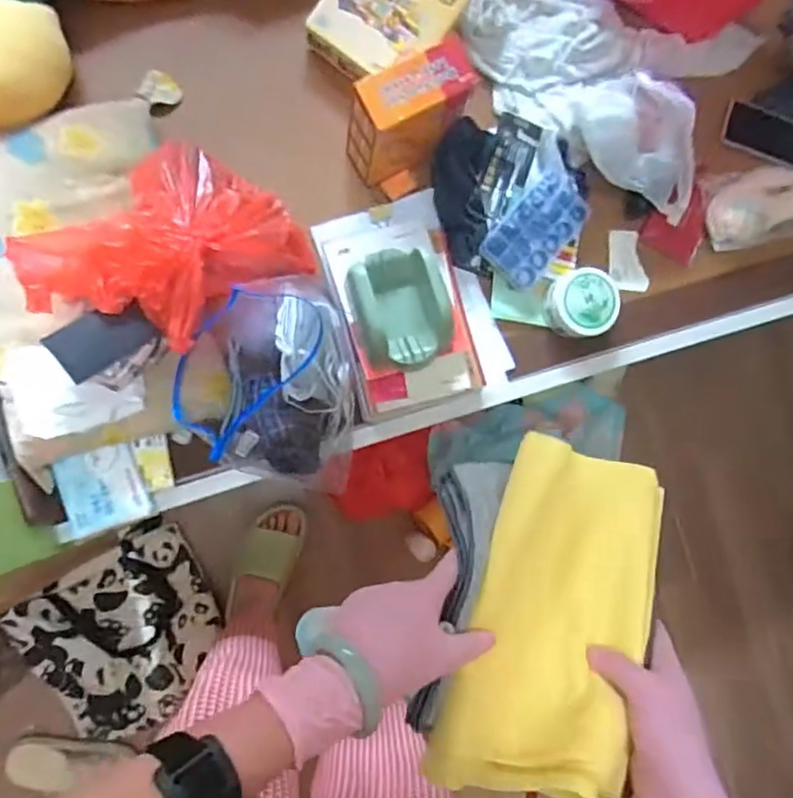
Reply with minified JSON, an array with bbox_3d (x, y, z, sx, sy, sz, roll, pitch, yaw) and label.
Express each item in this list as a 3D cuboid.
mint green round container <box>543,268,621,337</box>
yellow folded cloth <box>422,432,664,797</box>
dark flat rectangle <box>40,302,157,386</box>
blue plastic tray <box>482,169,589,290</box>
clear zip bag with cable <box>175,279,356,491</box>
[{"bbox_3d":[0.272,-0.140,0.882,0.098,0.075,0.097,1,86,-8],"label":"mint green round container"},{"bbox_3d":[0.129,0.174,0.467,0.139,0.058,0.274,24,75,-6],"label":"yellow folded cloth"},{"bbox_3d":[-0.336,-0.070,0.678,0.105,0.009,0.060,-42,120,-25],"label":"dark flat rectangle"},{"bbox_3d":[0.211,-0.253,0.883,0.090,0.013,0.176,43,81,-3],"label":"blue plastic tray"},{"bbox_3d":[-0.156,-0.037,0.749,0.226,0.142,0.269,9,84,-8],"label":"clear zip bag with cable"}]

